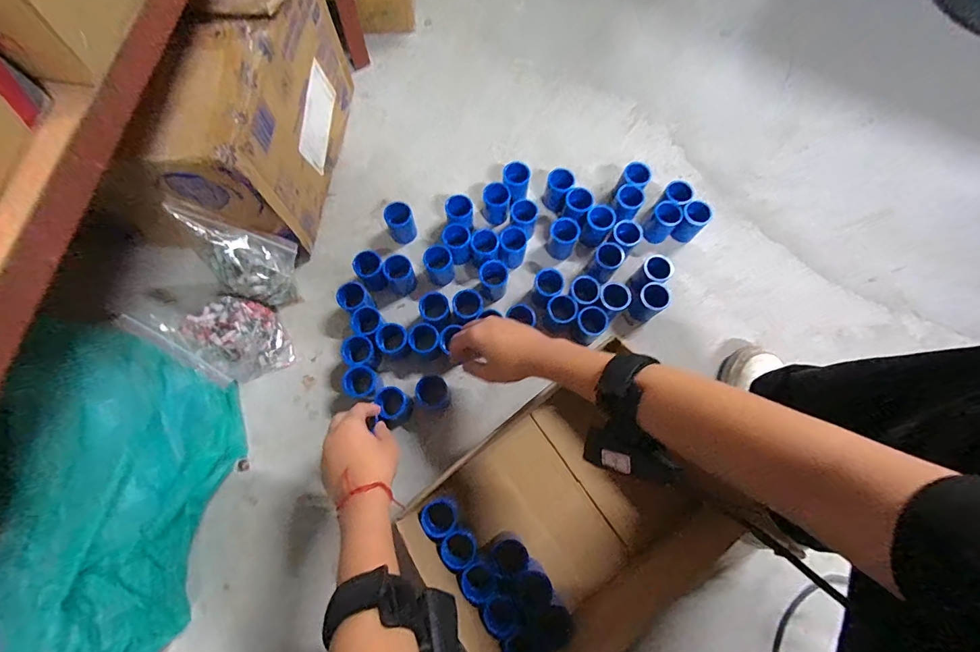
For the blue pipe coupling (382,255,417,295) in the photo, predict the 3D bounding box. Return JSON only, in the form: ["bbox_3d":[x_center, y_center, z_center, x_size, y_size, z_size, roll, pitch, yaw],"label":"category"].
[{"bbox_3d":[-0.122,-0.069,0.585,0.037,0.056,0.037,0,74,-1],"label":"blue pipe coupling"}]

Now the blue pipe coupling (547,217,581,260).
[{"bbox_3d":[0.104,-0.124,0.610,0.037,0.057,0.040,0,74,-1],"label":"blue pipe coupling"}]

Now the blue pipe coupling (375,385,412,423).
[{"bbox_3d":[-0.121,0.101,0.546,0.038,0.050,0.041,0,74,-1],"label":"blue pipe coupling"}]

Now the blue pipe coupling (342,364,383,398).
[{"bbox_3d":[-0.162,0.075,0.552,0.039,0.059,0.040,0,74,-1],"label":"blue pipe coupling"}]

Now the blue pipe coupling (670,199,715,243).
[{"bbox_3d":[0.289,-0.148,0.619,0.038,0.068,0.037,0,74,-1],"label":"blue pipe coupling"}]

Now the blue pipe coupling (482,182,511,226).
[{"bbox_3d":[0.009,-0.176,0.616,0.037,0.051,0.038,0,74,-1],"label":"blue pipe coupling"}]

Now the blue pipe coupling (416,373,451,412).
[{"bbox_3d":[-0.072,0.088,0.554,0.040,0.040,0.044,-25,76,-8],"label":"blue pipe coupling"}]

